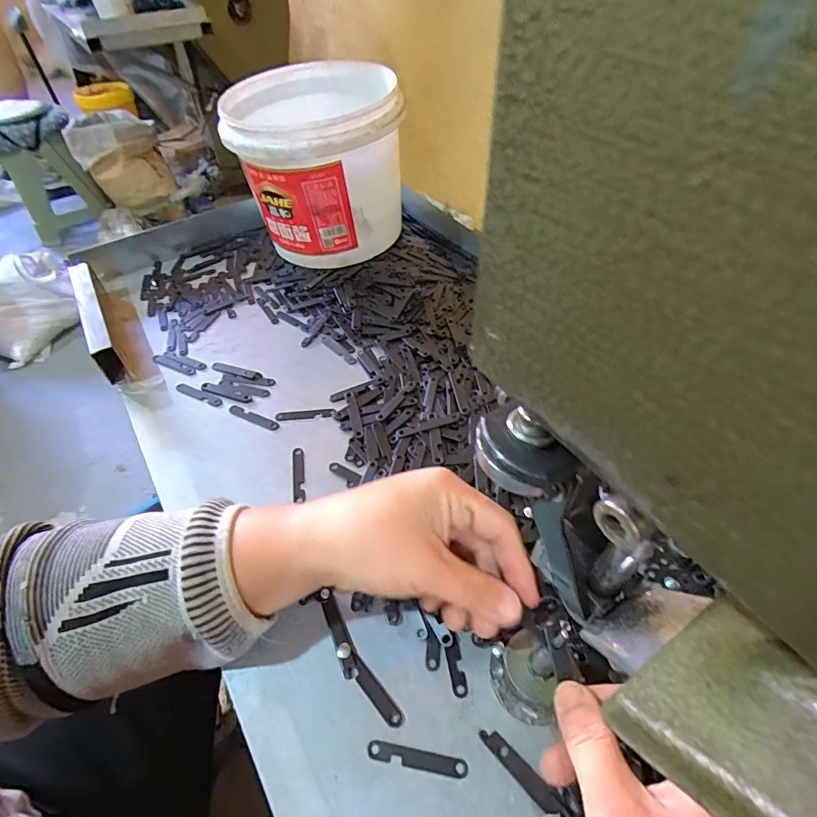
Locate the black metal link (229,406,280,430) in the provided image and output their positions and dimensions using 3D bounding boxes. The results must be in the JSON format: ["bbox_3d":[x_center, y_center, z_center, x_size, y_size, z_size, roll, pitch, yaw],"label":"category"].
[{"bbox_3d":[-0.134,0.008,0.407,0.051,0.004,0.008,19,52,18],"label":"black metal link"}]

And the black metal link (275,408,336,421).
[{"bbox_3d":[-0.089,0.005,0.407,0.051,0.004,0.009,-5,48,-3],"label":"black metal link"}]

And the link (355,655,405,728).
[{"bbox_3d":[-0.018,0.161,0.266,0.010,0.004,0.041,-35,56,-26],"label":"link"}]

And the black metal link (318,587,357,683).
[{"bbox_3d":[-0.042,0.137,0.288,0.010,0.005,0.052,-19,50,-14],"label":"black metal link"}]

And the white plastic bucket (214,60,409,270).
[{"bbox_3d":[-0.098,-0.270,0.535,0.179,0.157,0.190,-1,49,4],"label":"white plastic bucket"}]

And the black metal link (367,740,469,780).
[{"bbox_3d":[0.004,0.183,0.246,0.052,0.004,0.009,7,49,8],"label":"black metal link"}]

